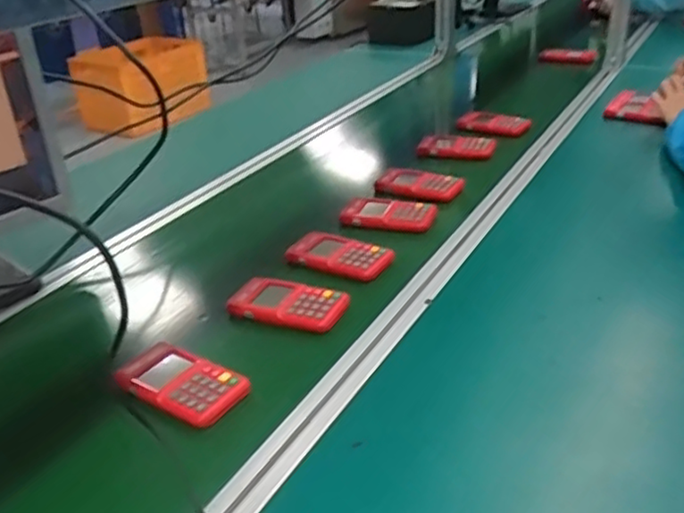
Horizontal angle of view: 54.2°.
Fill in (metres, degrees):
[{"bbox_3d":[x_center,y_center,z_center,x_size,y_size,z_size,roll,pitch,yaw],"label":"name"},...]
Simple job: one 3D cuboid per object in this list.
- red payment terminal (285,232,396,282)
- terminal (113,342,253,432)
[{"bbox_3d":[-0.005,-0.002,0.854,0.136,0.023,0.064,18,36,31],"label":"red payment terminal"},{"bbox_3d":[-0.159,0.125,0.657,0.131,0.017,0.069,16,35,29],"label":"terminal"}]

